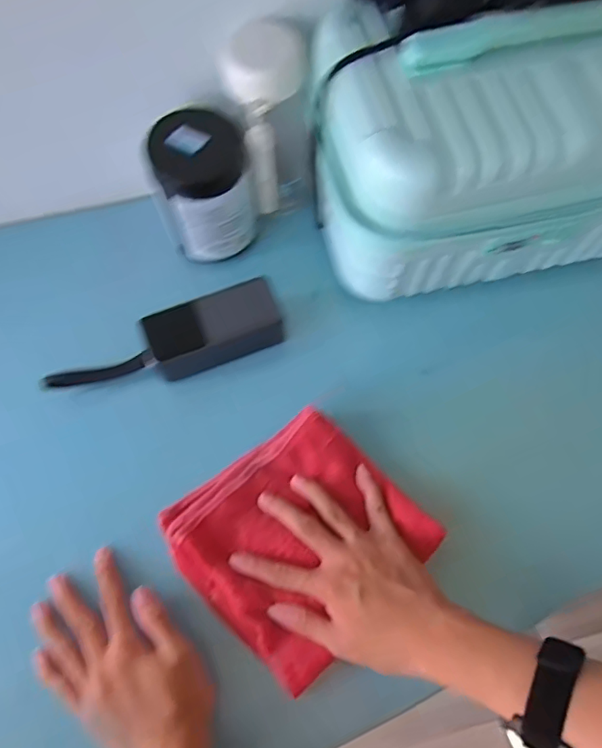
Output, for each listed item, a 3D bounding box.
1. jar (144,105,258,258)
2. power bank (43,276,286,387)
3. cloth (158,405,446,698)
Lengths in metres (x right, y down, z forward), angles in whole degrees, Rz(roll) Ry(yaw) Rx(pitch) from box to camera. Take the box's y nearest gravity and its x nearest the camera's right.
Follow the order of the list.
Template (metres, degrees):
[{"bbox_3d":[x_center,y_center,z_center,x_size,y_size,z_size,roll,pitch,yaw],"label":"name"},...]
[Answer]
[{"bbox_3d":[-0.094,-0.183,0.509,0.092,0.108,0.088,-15,69,-5],"label":"jar"},{"bbox_3d":[-0.118,-0.027,0.487,0.212,0.043,0.060,-22,70,-7],"label":"power bank"},{"bbox_3d":[-0.004,0.130,0.428,0.173,0.028,0.173,-43,73,-14],"label":"cloth"}]

